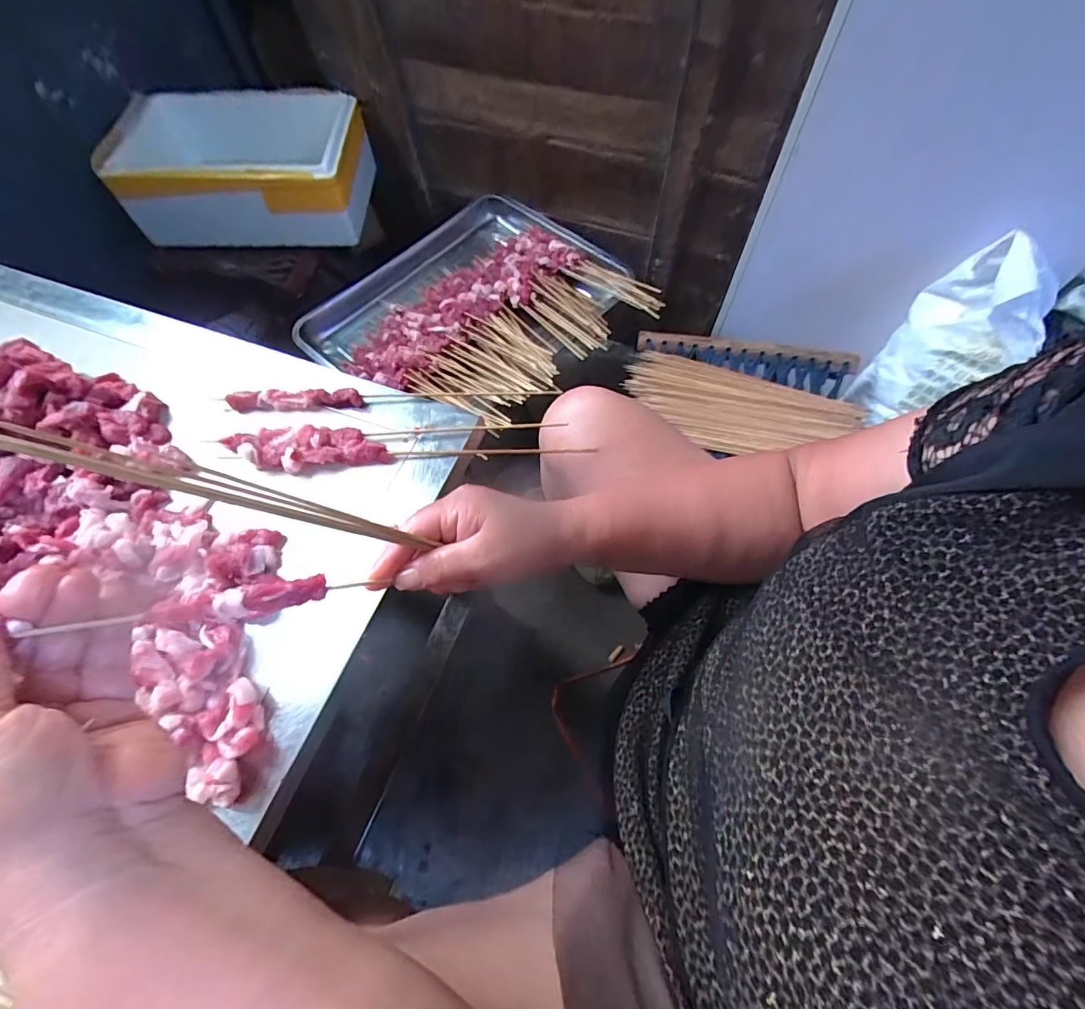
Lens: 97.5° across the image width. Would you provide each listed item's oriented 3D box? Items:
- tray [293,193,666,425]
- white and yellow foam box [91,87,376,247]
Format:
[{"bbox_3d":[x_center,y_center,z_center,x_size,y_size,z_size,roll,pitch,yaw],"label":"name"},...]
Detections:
[{"bbox_3d":[-0.092,-0.290,0.709,0.372,0.047,0.413,36,70,17],"label":"tray"},{"bbox_3d":[-0.470,-0.508,0.729,0.372,0.145,0.191,-4,64,-1],"label":"white and yellow foam box"}]

